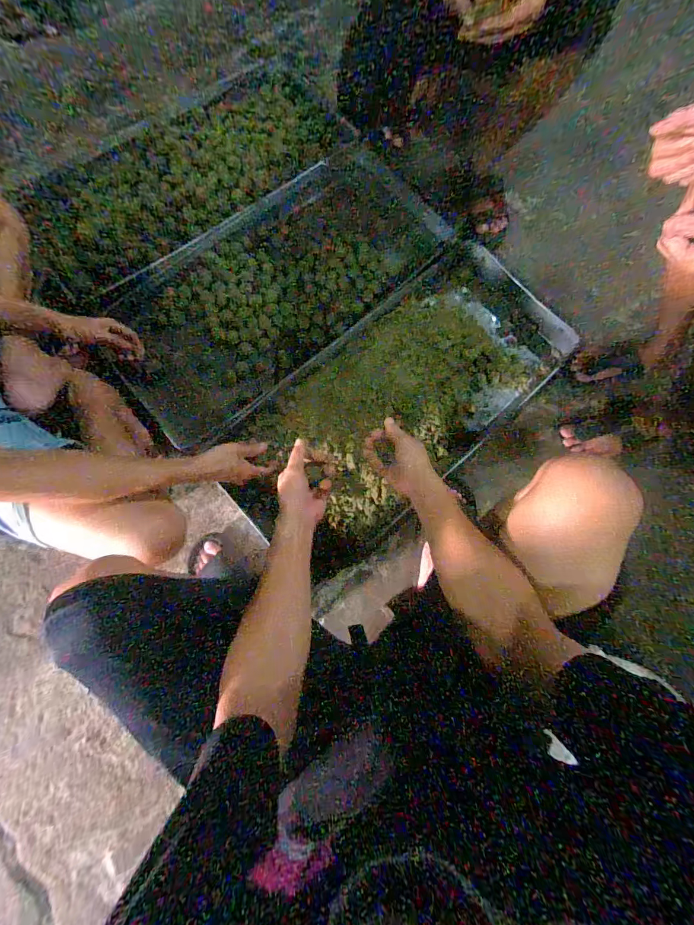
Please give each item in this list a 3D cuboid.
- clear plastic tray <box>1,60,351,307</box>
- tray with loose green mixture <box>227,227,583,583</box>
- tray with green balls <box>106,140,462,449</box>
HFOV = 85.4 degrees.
[{"bbox_3d":[-0.395,-0.673,0.891,0.771,0.071,0.369,-42,86,-13],"label":"clear plastic tray"},{"bbox_3d":[0.124,-0.141,0.850,0.811,0.071,0.384,-42,83,-12],"label":"tray with loose green mixture"},{"bbox_3d":[-0.166,-0.416,0.866,0.791,0.052,0.401,-41,83,-7],"label":"tray with green balls"}]

